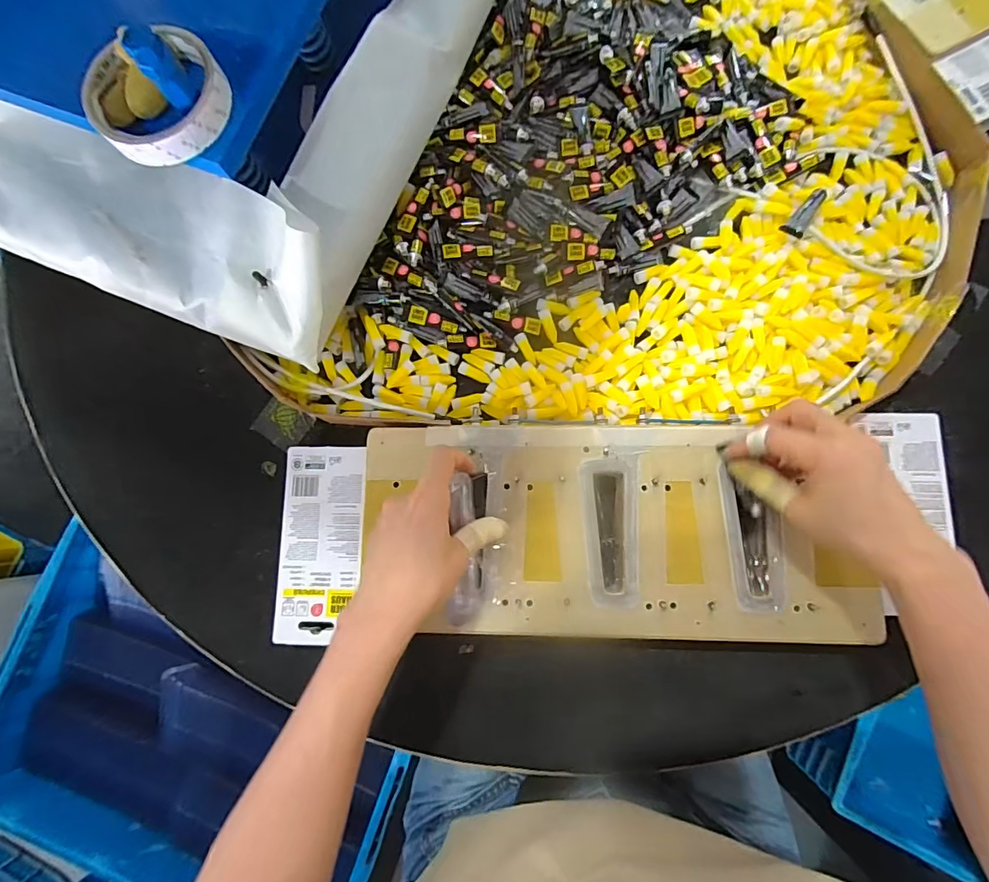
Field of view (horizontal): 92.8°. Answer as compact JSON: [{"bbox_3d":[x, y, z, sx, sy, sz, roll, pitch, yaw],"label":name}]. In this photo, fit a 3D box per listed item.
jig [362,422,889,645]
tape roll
[{"bbox_3d":[0.089,0.067,0.367,0.382,0.024,0.163,0,83,2],"label":"jig"},{"bbox_3d":[-0.218,-0.226,0.308,0.084,0.023,0.081,-1,79,3],"label":"tape roll"}]

